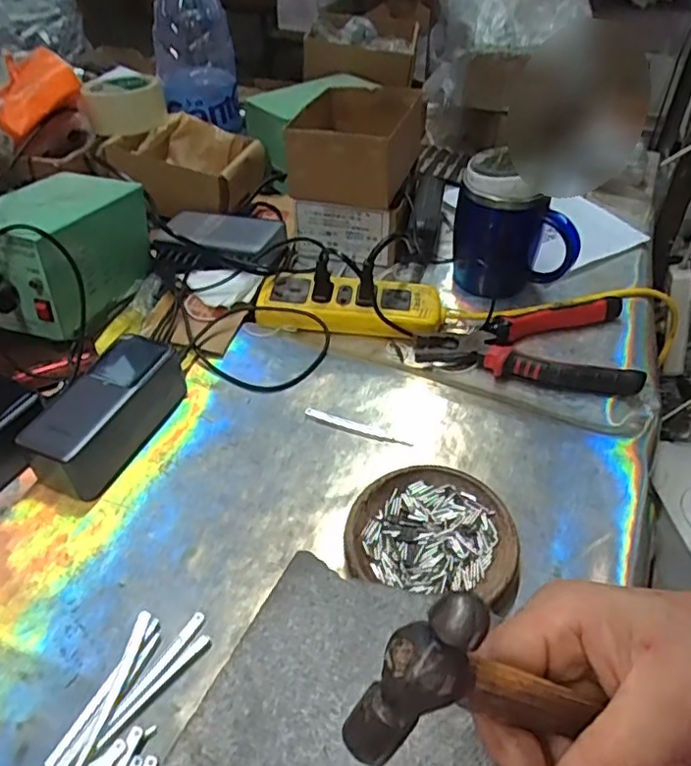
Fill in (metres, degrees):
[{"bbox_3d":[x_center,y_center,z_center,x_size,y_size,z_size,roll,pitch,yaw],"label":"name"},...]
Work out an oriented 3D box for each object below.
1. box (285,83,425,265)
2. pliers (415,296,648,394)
[{"bbox_3d":[0.015,-0.243,0.690,0.118,0.132,0.171,10,46,10],"label":"box"},{"bbox_3d":[0.167,-0.039,0.573,0.196,0.016,0.108,0,45,0],"label":"pliers"}]

